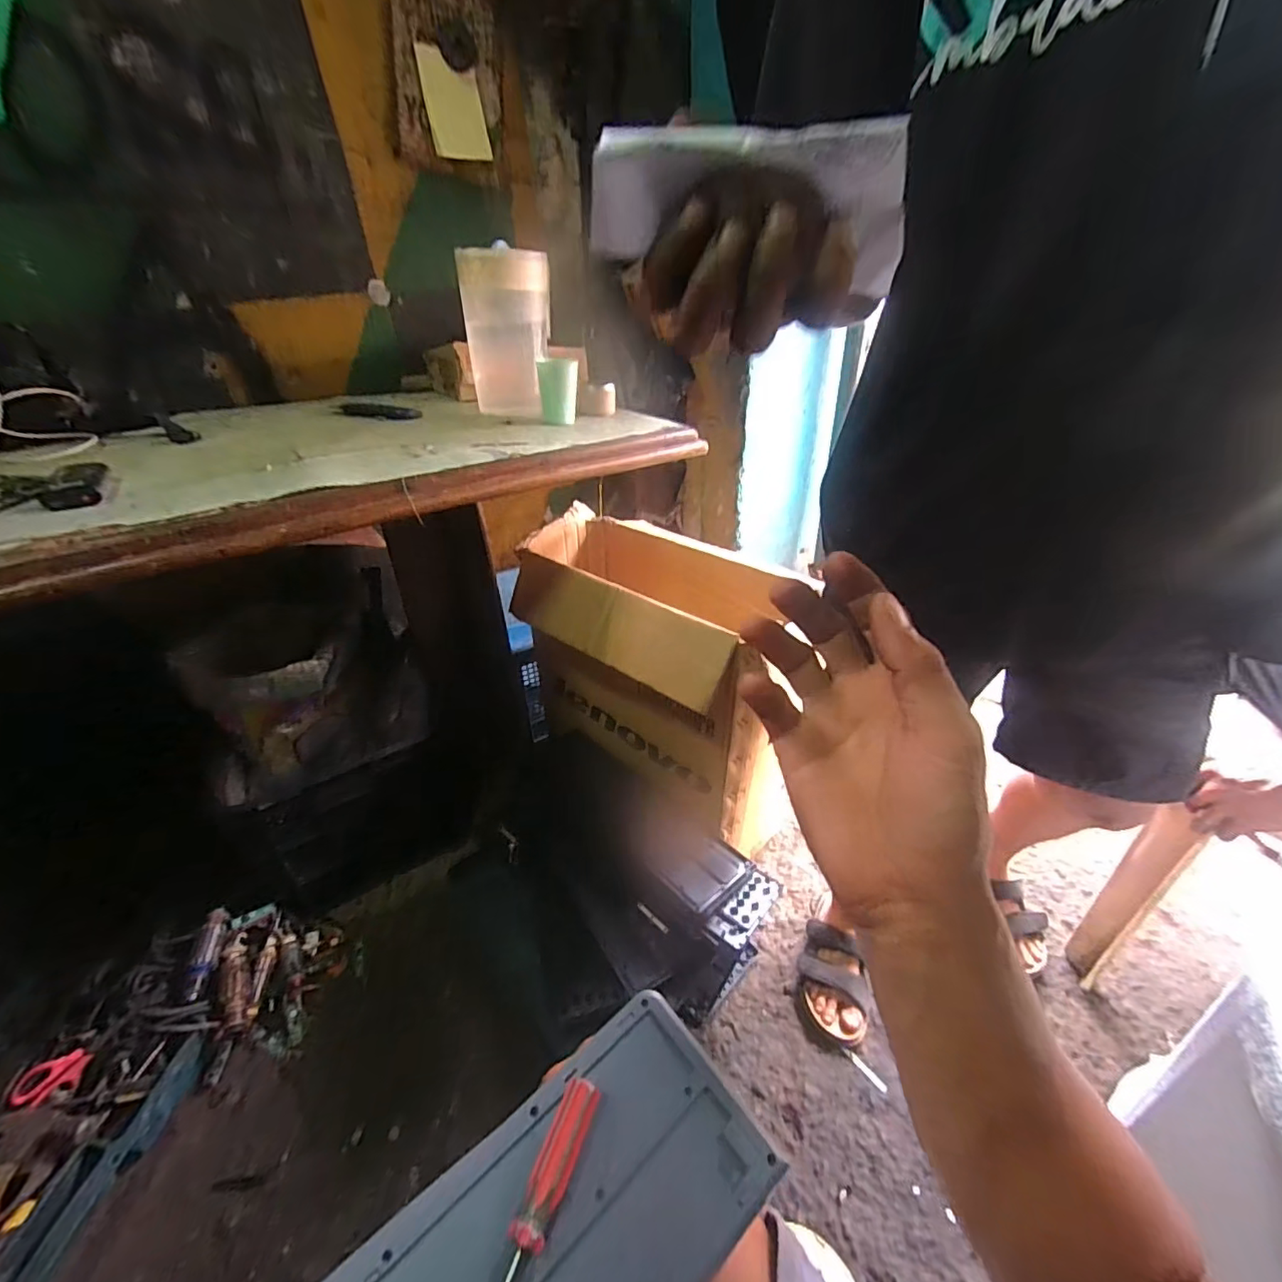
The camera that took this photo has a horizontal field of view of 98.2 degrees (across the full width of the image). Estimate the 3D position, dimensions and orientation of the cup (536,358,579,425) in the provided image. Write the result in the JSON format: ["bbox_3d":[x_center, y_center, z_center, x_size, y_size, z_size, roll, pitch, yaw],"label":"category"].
[{"bbox_3d":[-0.128,-0.393,0.877,0.061,0.095,0.071,-8,33,-7],"label":"cup"}]

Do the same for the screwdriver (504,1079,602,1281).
[{"bbox_3d":[-0.076,0.368,0.329,0.025,0.021,0.184,12,36,21],"label":"screwdriver"}]

